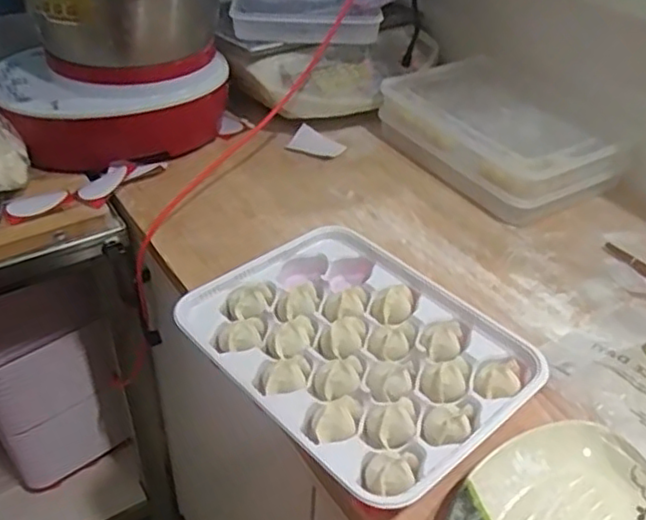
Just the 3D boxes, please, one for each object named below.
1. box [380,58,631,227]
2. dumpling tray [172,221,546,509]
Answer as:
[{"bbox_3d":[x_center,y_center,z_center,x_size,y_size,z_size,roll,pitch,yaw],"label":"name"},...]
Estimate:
[{"bbox_3d":[0.246,-0.182,0.890,0.225,0.081,0.302,-20,44,-26],"label":"box"},{"bbox_3d":[0.030,0.076,0.583,0.218,0.029,0.285,-30,49,-34],"label":"dumpling tray"}]

